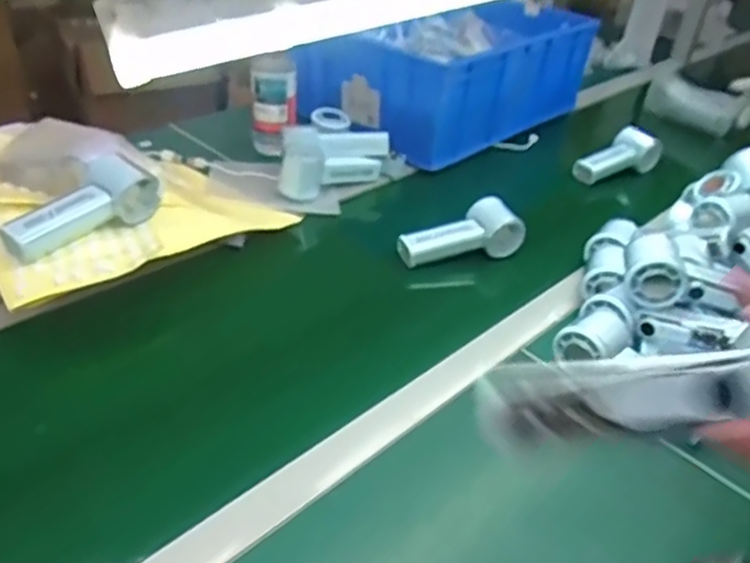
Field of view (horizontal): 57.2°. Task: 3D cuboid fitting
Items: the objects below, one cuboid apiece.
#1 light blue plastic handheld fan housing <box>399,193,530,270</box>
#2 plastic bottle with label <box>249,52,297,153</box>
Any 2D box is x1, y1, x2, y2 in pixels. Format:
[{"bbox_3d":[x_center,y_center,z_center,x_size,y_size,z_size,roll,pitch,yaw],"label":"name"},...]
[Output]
[{"bbox_3d":[0.108,-0.057,0.814,0.136,0.056,0.068,-16,40,-29],"label":"light blue plastic handheld fan housing"},{"bbox_3d":[-0.145,-0.249,0.985,0.064,0.130,0.040,1,35,-7],"label":"plastic bottle with label"}]

